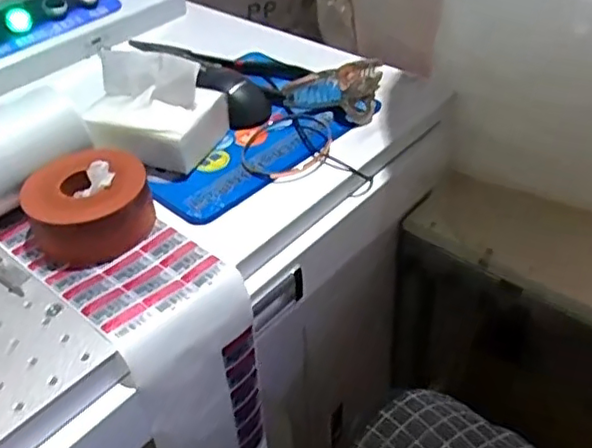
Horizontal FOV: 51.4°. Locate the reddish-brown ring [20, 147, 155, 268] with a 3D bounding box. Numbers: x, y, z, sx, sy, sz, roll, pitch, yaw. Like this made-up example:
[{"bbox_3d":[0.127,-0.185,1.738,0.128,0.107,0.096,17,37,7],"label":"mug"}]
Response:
[{"bbox_3d":[-0.168,-0.020,0.500,0.096,0.050,0.092,-2,42,2],"label":"reddish-brown ring"}]

